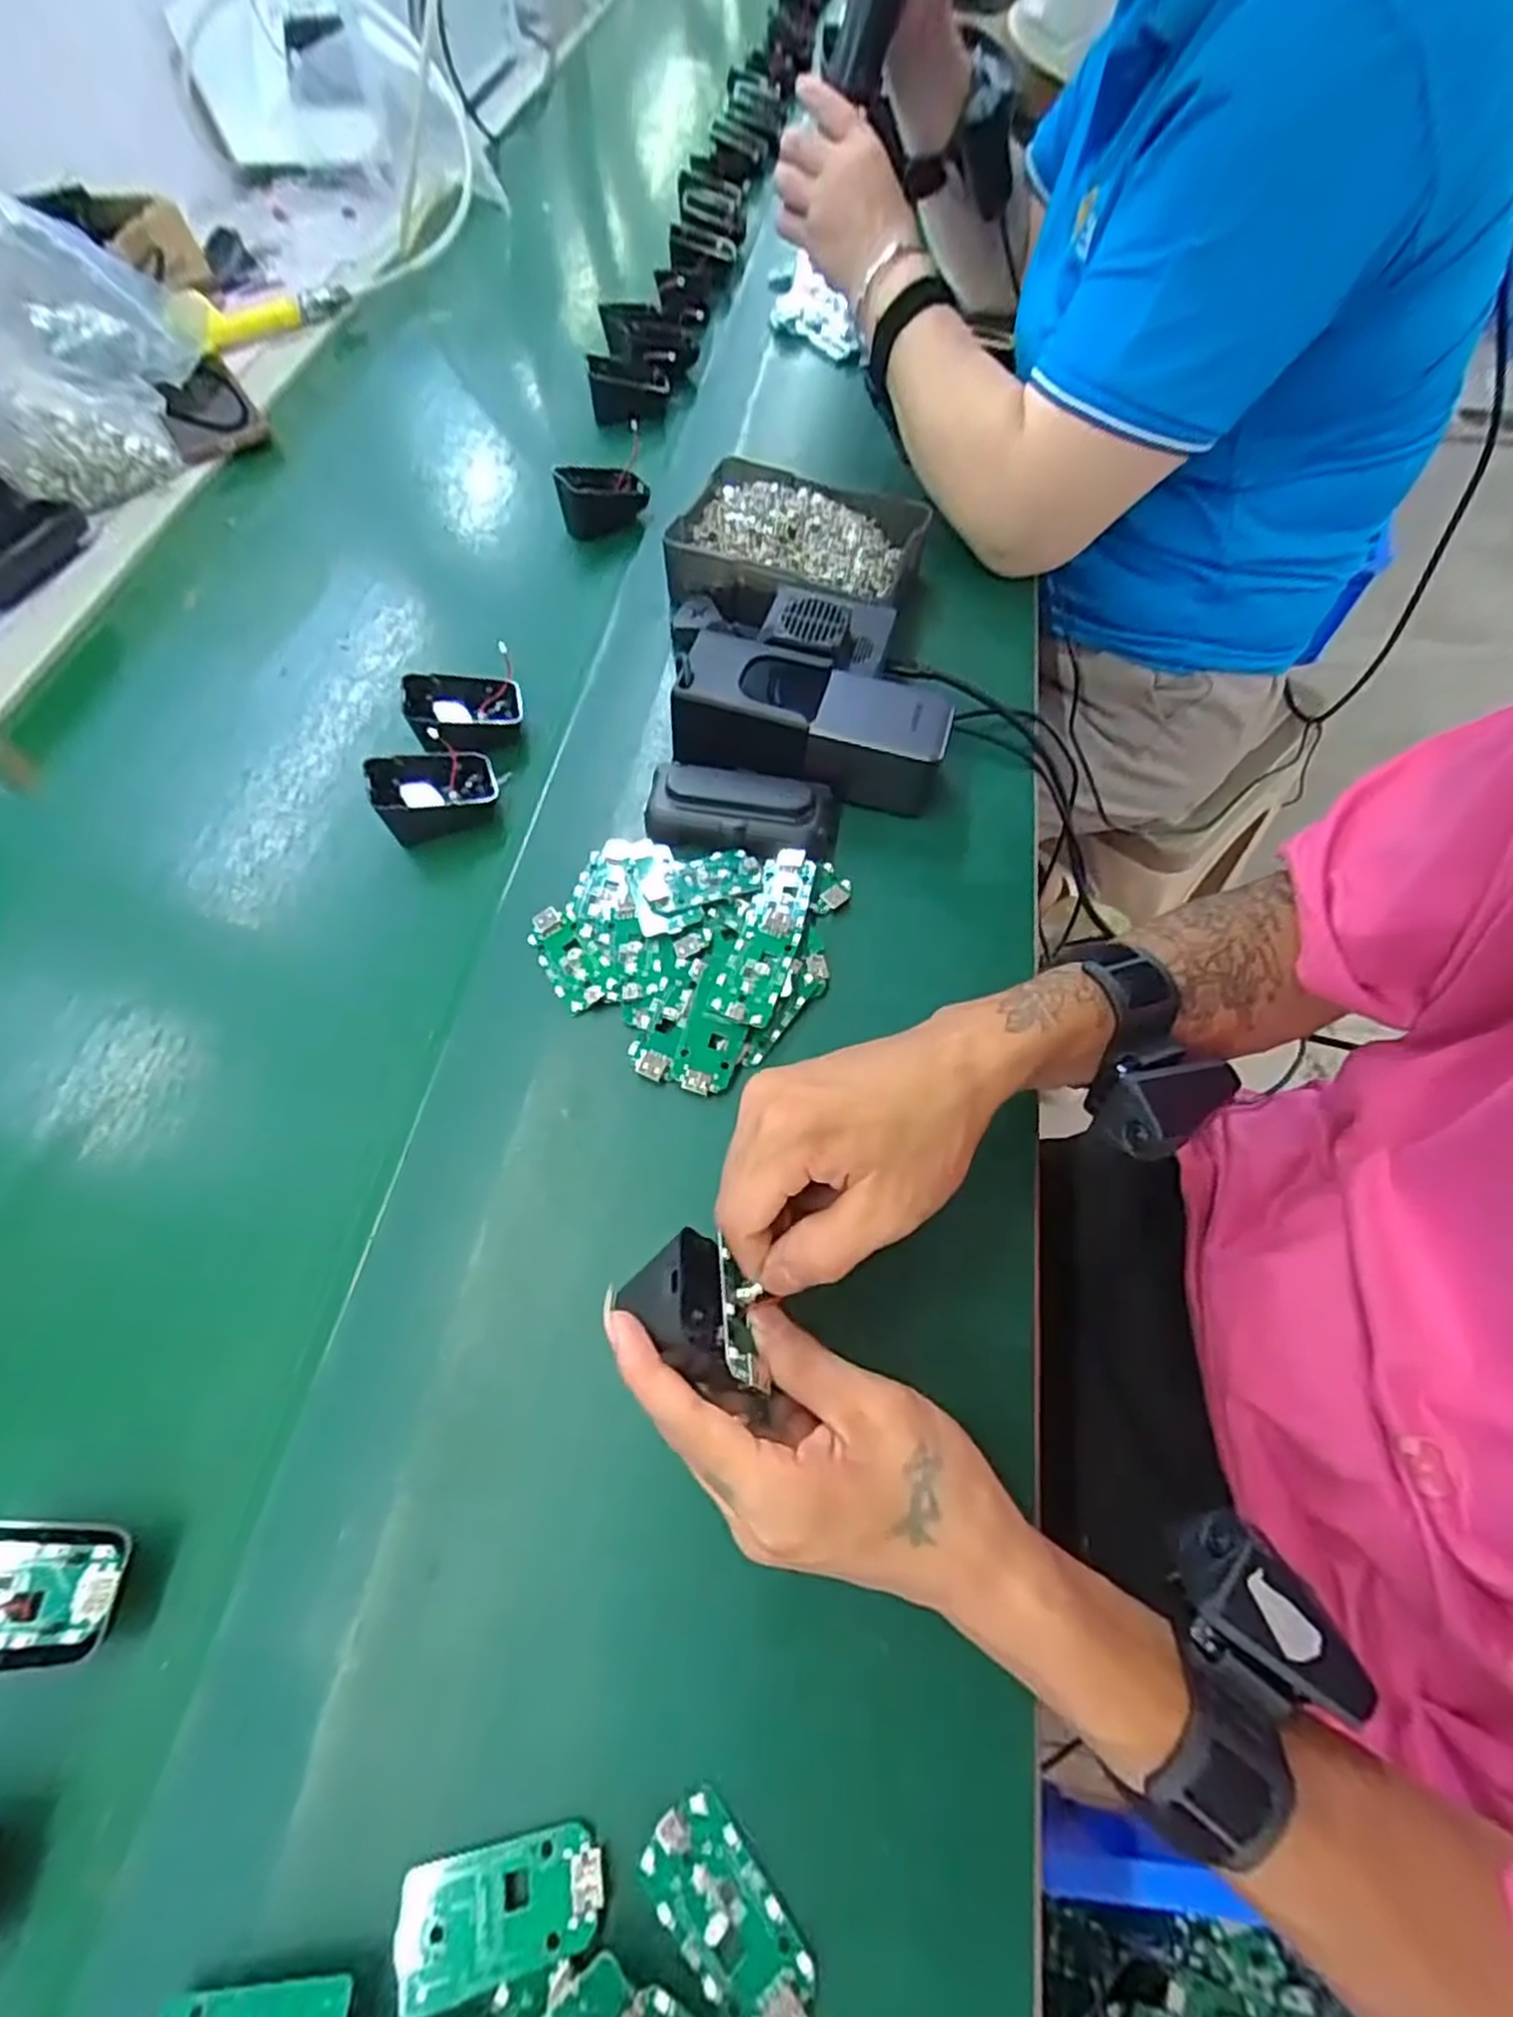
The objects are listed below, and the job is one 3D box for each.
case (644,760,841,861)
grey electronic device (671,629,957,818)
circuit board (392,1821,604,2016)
[{"bbox_3d":[-0.008,-0.114,0.448,0.107,0.033,0.046,8,62,7],"label":"case"},{"bbox_3d":[0.033,-0.167,0.461,0.156,0.063,0.059,14,63,10],"label":"grey electronic device"},{"bbox_3d":[-0.082,0.286,0.248,0.062,0.007,0.031,-15,62,-6],"label":"circuit board"}]

